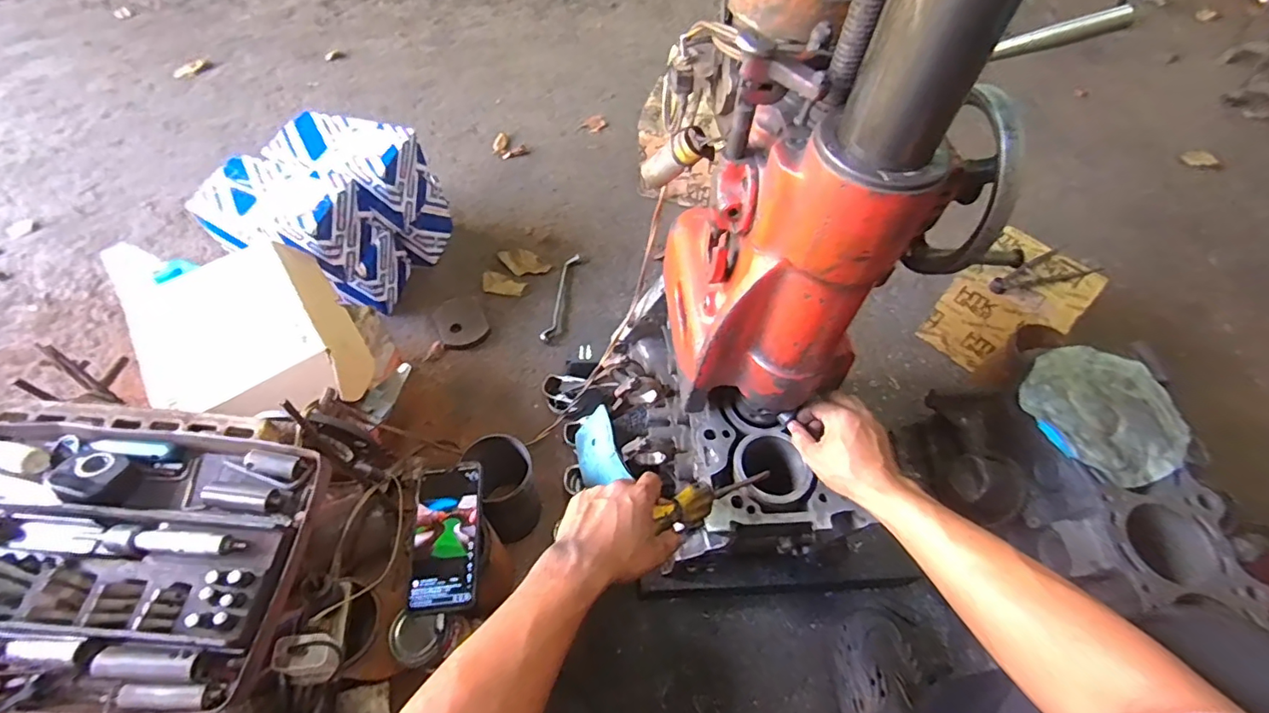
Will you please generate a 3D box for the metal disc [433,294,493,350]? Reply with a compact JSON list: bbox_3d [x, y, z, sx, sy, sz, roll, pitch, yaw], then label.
[{"bbox_3d":[-0.334,-0.067,1.051,0.089,0.016,0.125,-25,63,-17],"label":"metal disc"}]

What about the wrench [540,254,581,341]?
[{"bbox_3d":[-0.148,-0.123,1.084,0.026,0.021,0.228,11,59,4],"label":"wrench"}]

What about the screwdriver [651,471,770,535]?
[{"bbox_3d":[0.082,0.149,0.576,0.148,0.027,0.033,-11,57,-36],"label":"screwdriver"}]

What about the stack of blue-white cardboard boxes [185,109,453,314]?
[{"bbox_3d":[-0.548,-0.256,1.030,0.261,0.268,0.300,15,59,6],"label":"stack of blue-white cardboard boxes"}]

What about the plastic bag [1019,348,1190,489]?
[{"bbox_3d":[0.583,0.067,0.677,0.169,0.025,0.175,-18,59,-13],"label":"plastic bag"}]

